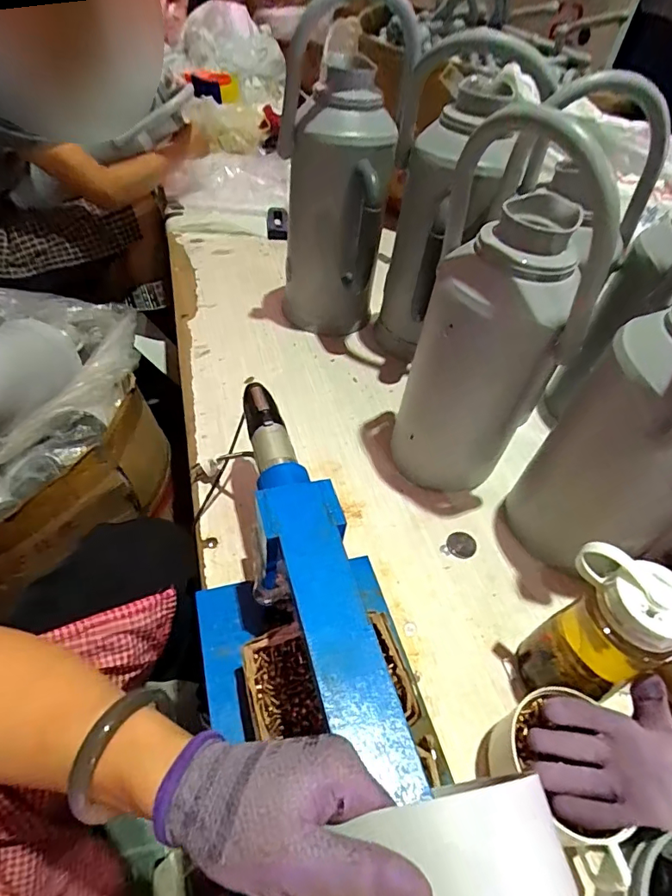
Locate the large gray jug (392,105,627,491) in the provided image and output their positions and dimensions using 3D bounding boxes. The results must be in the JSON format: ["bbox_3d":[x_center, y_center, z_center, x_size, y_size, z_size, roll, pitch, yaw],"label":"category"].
[{"bbox_3d":[0.174,-0.125,0.559,0.147,0.420,0.129,10,47,2],"label":"large gray jug"}]

